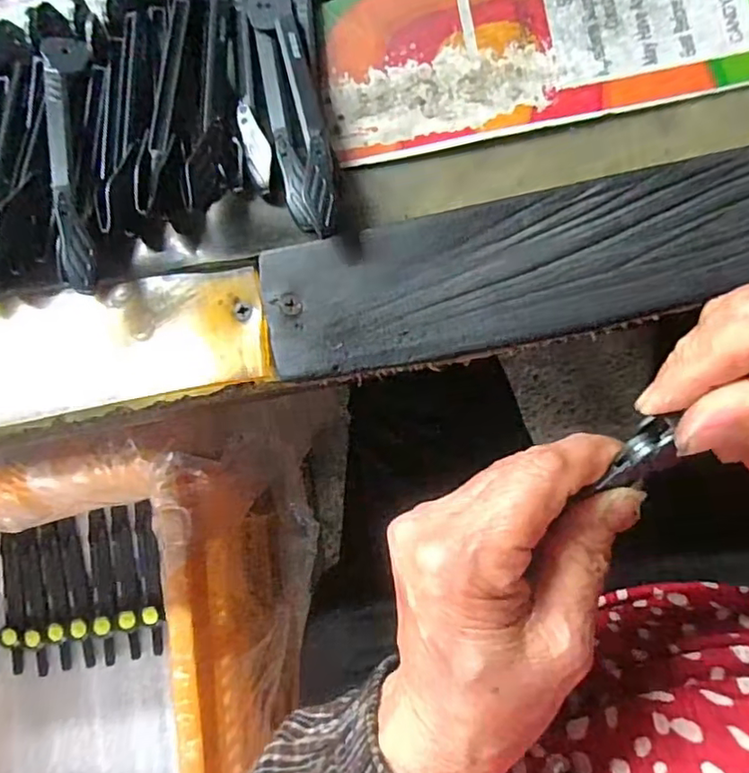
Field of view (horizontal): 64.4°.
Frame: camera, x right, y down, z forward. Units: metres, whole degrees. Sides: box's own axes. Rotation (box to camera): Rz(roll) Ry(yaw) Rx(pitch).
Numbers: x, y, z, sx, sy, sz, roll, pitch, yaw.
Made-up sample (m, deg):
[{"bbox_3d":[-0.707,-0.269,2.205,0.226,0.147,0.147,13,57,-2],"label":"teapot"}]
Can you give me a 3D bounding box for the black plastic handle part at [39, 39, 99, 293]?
[{"bbox_3d":[-0.113,-0.084,0.219,0.015,0.013,0.107,-10,82,5],"label":"black plastic handle part"}]

